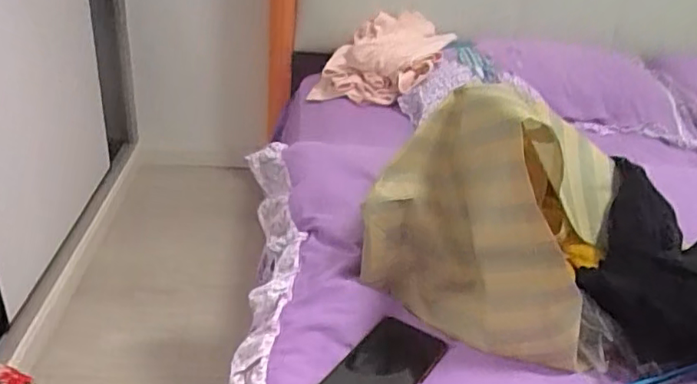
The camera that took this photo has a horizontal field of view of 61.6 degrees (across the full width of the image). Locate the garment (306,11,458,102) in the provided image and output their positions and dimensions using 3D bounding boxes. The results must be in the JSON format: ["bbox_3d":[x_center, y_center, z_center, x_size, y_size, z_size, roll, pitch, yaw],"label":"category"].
[{"bbox_3d":[0.097,-0.365,1.595,0.327,0.149,0.345,11,31,9],"label":"garment"}]

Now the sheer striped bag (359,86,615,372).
[{"bbox_3d":[0.182,0.004,0.685,0.254,0.235,0.290,20,33,21],"label":"sheer striped bag"}]

